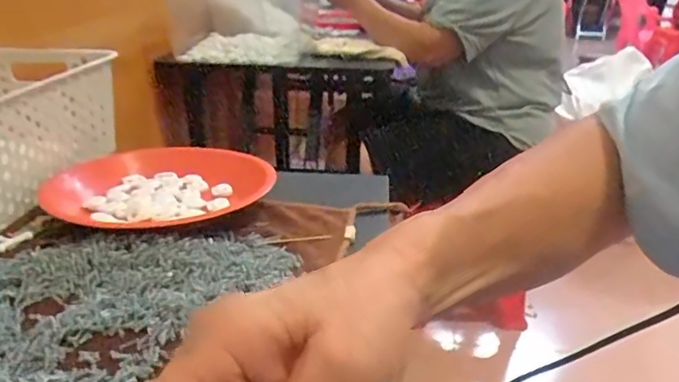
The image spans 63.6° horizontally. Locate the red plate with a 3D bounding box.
[{"bbox_3d":[-0.165,-0.008,0.516,0.178,0.035,0.181,1,24,-1],"label":"red plate"}]

